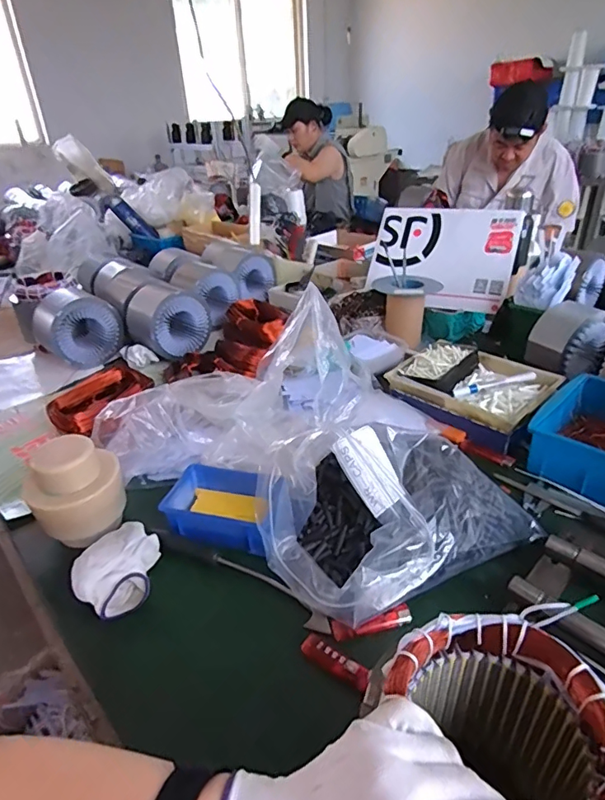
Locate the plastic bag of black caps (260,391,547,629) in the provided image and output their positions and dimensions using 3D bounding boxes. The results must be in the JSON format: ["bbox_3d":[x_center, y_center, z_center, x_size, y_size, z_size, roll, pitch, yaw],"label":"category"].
[{"bbox_3d":[0.107,0.121,0.582,0.290,0.128,0.220,-21,35,-27],"label":"plastic bag of black caps"}]

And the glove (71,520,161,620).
[{"bbox_3d":[-0.213,0.201,0.573,0.103,0.052,0.095,-27,38,-34],"label":"glove"}]

